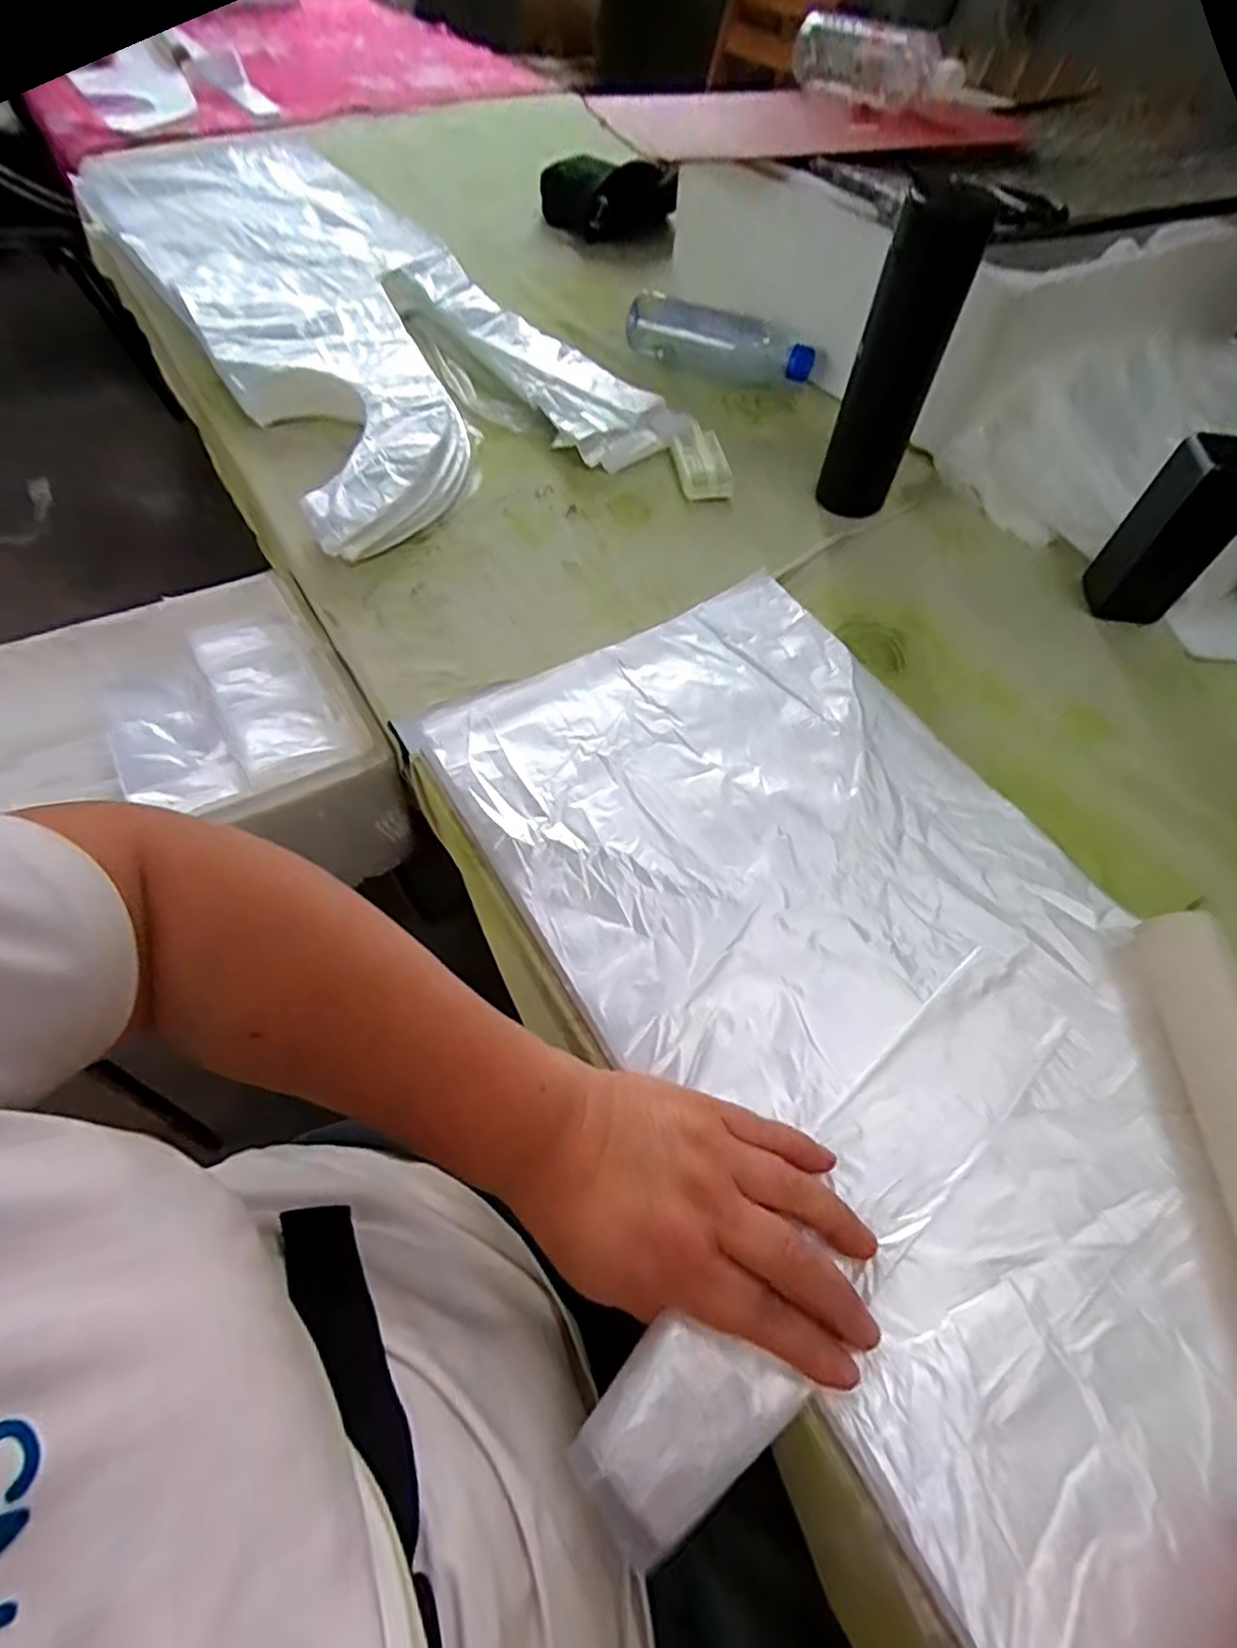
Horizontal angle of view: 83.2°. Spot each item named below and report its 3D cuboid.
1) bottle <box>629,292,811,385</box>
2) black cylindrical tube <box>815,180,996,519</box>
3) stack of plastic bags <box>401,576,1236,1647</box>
[{"bbox_3d":[0.109,-0.520,0.765,0.212,0.051,0.053,32,61,17],"label":"bottle"},{"bbox_3d":[0.224,-0.366,0.562,0.062,0.219,0.076,23,59,12],"label":"black cylindrical tube"},{"bbox_3d":[0.142,0.086,0.385,0.301,0.023,0.568,-26,62,-20],"label":"stack of plastic bags"}]

